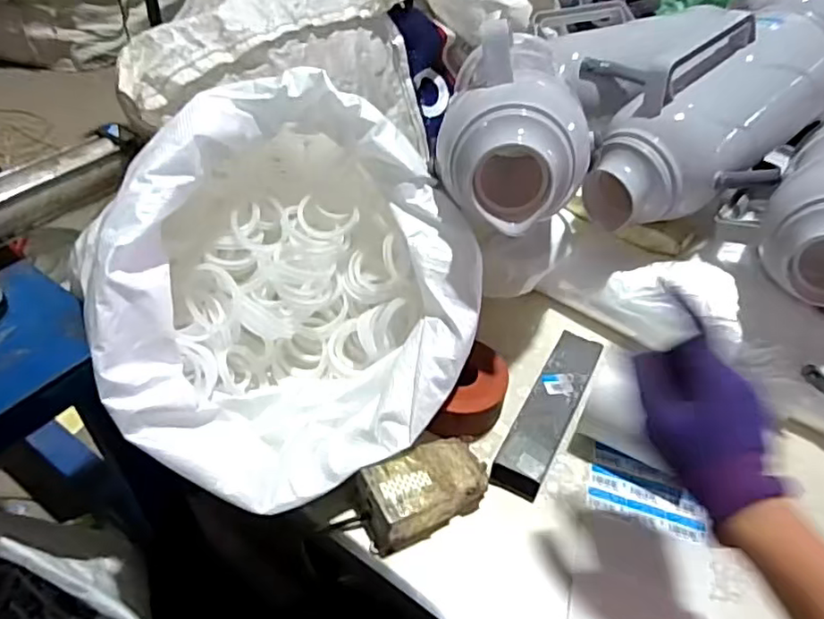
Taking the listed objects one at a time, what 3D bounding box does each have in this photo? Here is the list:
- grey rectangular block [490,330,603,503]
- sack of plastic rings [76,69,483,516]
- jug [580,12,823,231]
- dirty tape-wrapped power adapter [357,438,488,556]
[{"bbox_3d":[0.143,0.101,0.615,0.046,0.031,0.200,24,47,19],"label":"grey rectangular block"},{"bbox_3d":[-0.114,-0.020,0.551,0.313,0.241,0.327,29,49,24],"label":"sack of plastic rings"},{"bbox_3d":[0.344,-0.241,0.675,0.361,0.161,0.146,-32,53,-12],"label":"jug"},{"bbox_3d":[0.014,0.158,0.533,0.120,0.051,0.060,-20,49,-23],"label":"dirty tape-wrapped power adapter"}]

